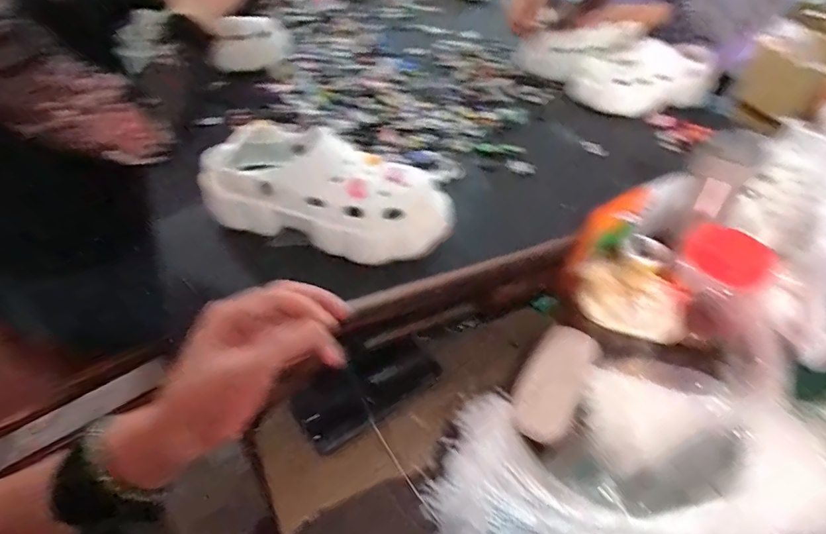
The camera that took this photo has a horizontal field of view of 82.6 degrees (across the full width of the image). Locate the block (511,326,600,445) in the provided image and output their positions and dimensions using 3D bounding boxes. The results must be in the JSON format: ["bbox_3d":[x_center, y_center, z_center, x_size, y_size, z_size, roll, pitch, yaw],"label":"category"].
[{"bbox_3d":[0.155,0.126,0.516,0.064,0.026,0.144,26,47,20],"label":"block"}]

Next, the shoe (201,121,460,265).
[{"bbox_3d":[-0.098,-0.081,0.533,0.279,0.097,0.109,12,44,6],"label":"shoe"}]

